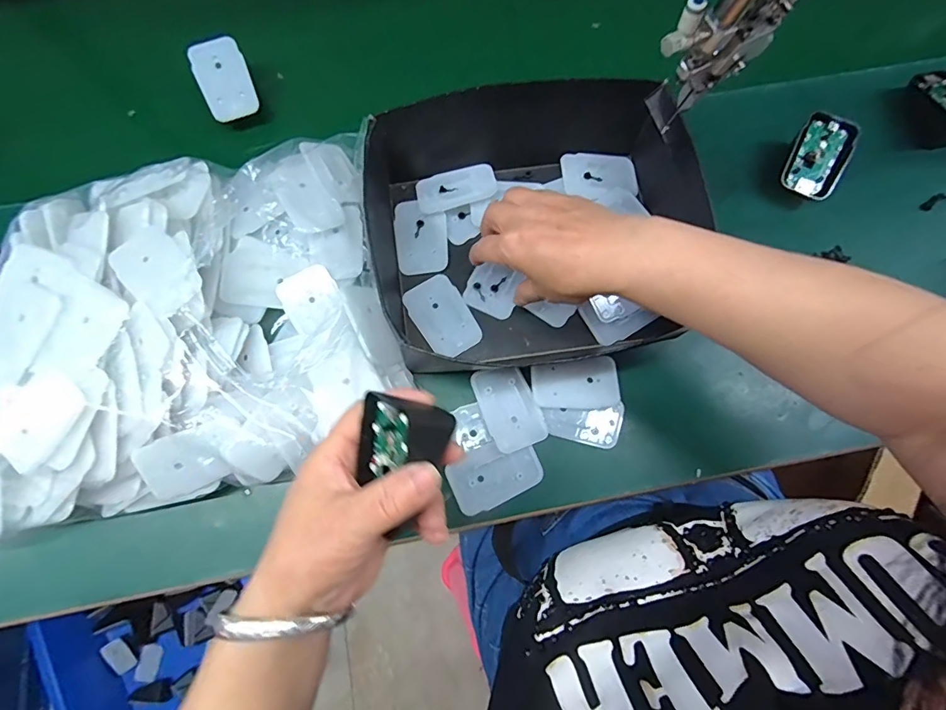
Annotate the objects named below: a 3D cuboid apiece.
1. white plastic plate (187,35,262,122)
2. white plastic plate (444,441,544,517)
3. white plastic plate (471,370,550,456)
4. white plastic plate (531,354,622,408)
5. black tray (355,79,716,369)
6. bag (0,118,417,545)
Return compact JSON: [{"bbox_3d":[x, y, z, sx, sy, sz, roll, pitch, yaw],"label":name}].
[{"bbox_3d":[-0.228,-0.254,0.424,0.045,0.004,0.069,-21,99,-6],"label":"white plastic plate"},{"bbox_3d":[0.017,0.092,0.356,0.069,0.007,0.044,-25,79,-6],"label":"white plastic plate"},{"bbox_3d":[0.029,0.041,0.367,0.043,0.007,0.067,-22,78,-6],"label":"white plastic plate"},{"bbox_3d":[0.084,0.024,0.375,0.068,0.004,0.040,-8,77,-3],"label":"white plastic plate"},{"bbox_3d":[0.039,-0.117,0.374,0.249,0.076,0.240,-7,77,-2],"label":"black tray"},{"bbox_3d":[-0.210,-0.039,0.352,0.280,0.071,0.273,-13,78,-4],"label":"bag"}]

